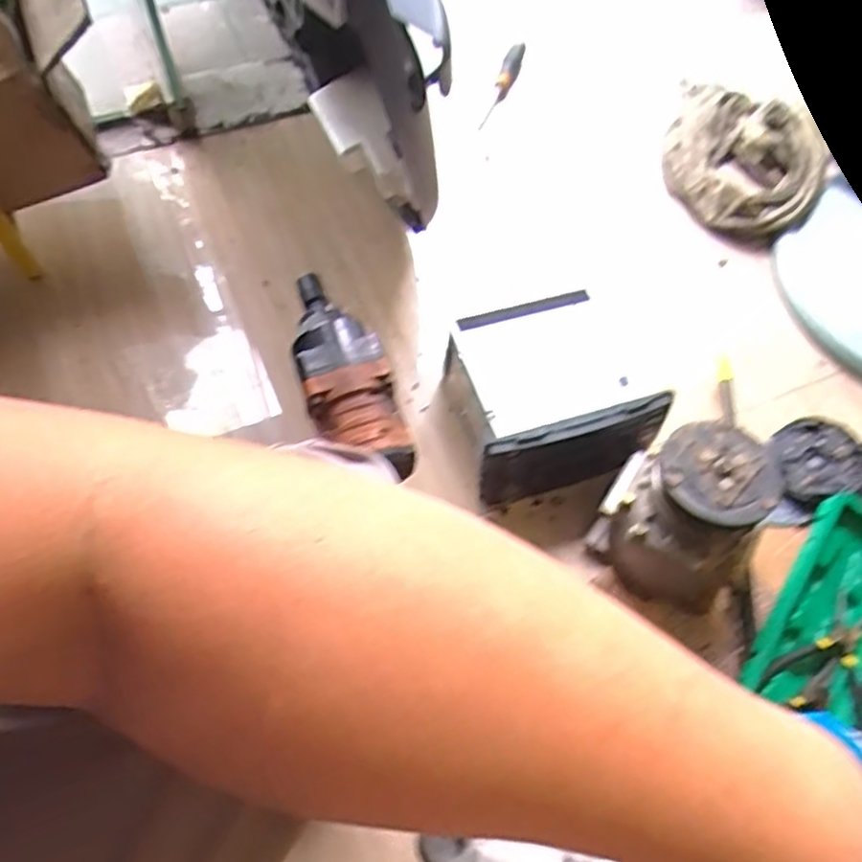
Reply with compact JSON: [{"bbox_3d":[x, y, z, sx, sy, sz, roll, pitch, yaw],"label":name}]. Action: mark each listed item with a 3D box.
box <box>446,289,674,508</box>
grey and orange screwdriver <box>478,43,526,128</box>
[{"bbox_3d":[0.131,-0.047,0.793,0.203,0.103,0.198,-14,65,-11],"label":"box"},{"bbox_3d":[0.118,-0.553,1.124,0.024,0.037,0.199,17,61,6],"label":"grey and orange screwdriver"}]

